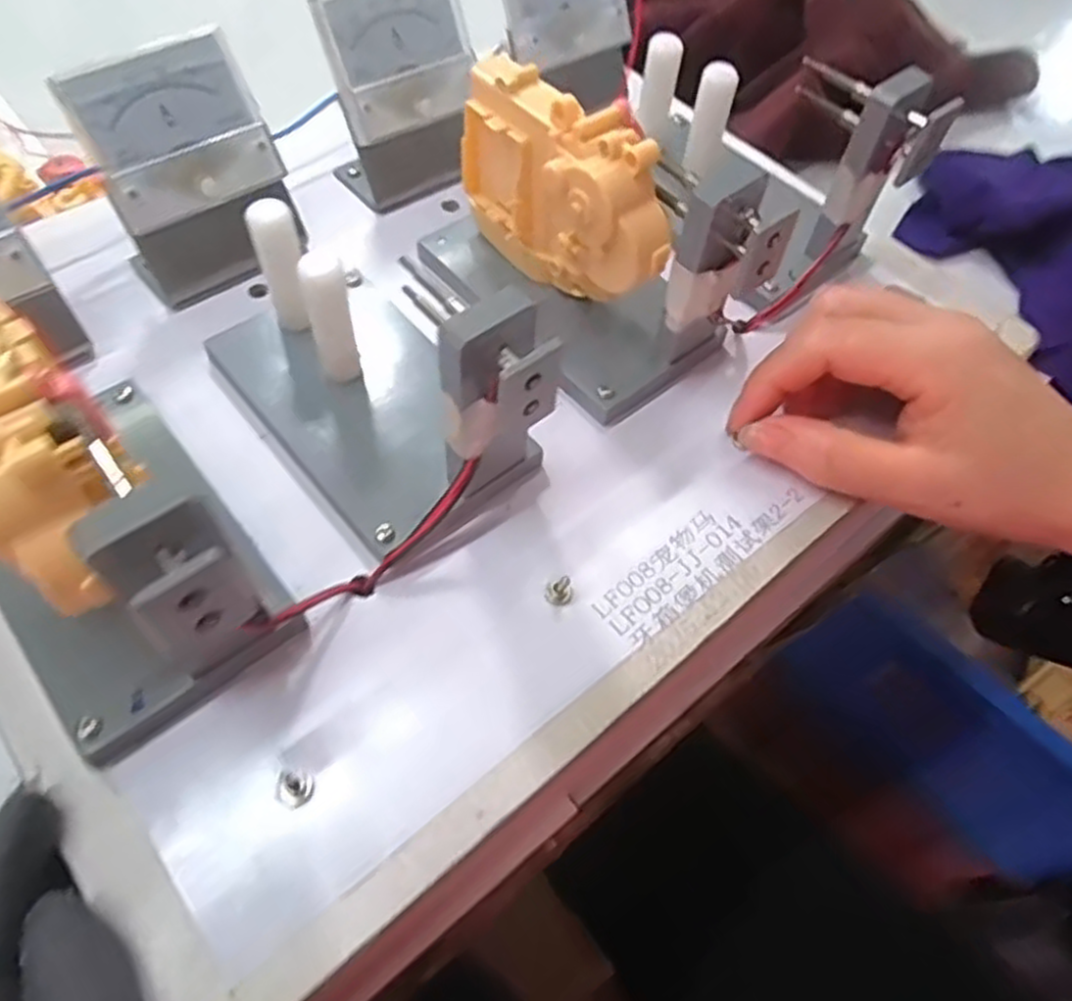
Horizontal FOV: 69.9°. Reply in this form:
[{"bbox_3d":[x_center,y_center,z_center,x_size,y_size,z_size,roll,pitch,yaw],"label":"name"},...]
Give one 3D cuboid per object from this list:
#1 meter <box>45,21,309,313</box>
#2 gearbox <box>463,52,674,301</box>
[{"bbox_3d":[-0.133,-0.127,0.297,0.065,0.073,0.043,-32,65,-21],"label":"meter"},{"bbox_3d":[0.011,-0.112,0.286,0.031,0.069,0.094,-31,65,-21],"label":"gearbox"}]

